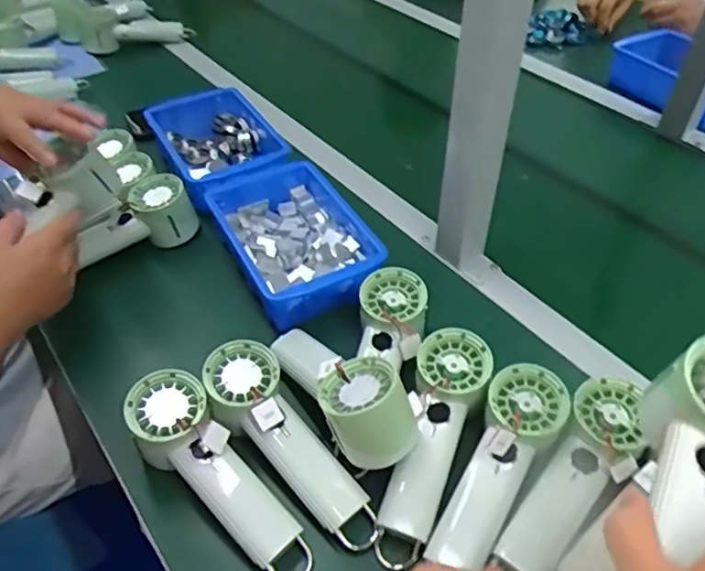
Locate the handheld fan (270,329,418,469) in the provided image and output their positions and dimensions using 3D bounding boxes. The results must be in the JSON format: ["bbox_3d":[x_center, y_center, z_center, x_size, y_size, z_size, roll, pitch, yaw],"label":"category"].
[{"bbox_3d":[-0.015,0.082,0.505,0.065,0.071,0.175,-22,27,-19],"label":"handheld fan"}]

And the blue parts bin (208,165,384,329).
[{"bbox_3d":[-0.063,-0.055,0.666,0.153,0.056,0.220,-20,48,-17],"label":"blue parts bin"}]

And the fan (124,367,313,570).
[{"bbox_3d":[-0.107,0.153,0.476,0.062,0.058,0.198,-36,70,-29],"label":"fan"}]

